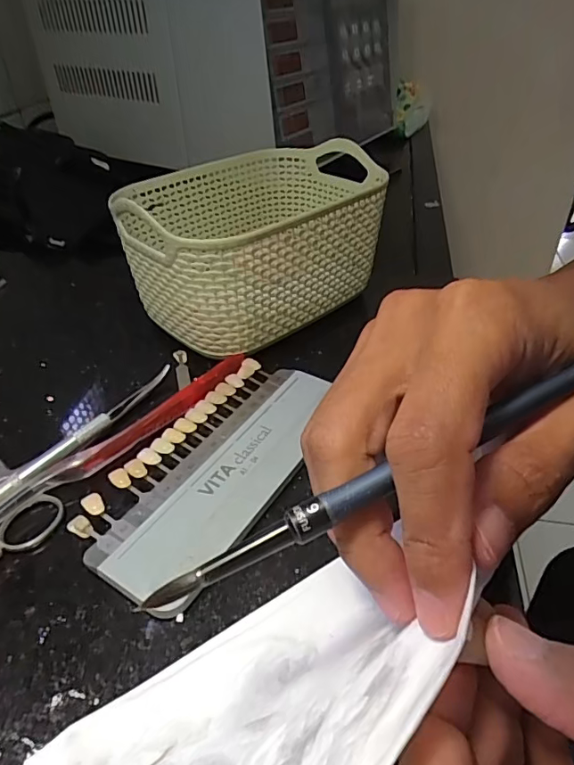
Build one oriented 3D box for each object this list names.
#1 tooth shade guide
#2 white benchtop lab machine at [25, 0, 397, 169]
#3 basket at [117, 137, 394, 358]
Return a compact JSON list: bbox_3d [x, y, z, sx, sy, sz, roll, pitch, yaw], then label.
[{"bbox_3d":[-0.032,0.037,0.242,0.067,0.011,0.143,22,44,26],"label":"tooth shade guide"},{"bbox_3d":[-0.089,-0.431,0.667,0.367,0.222,0.328,22,44,26],"label":"white benchtop lab machine"},{"bbox_3d":[-0.021,-0.094,0.336,0.165,0.086,0.118,-30,47,-31],"label":"basket"}]

